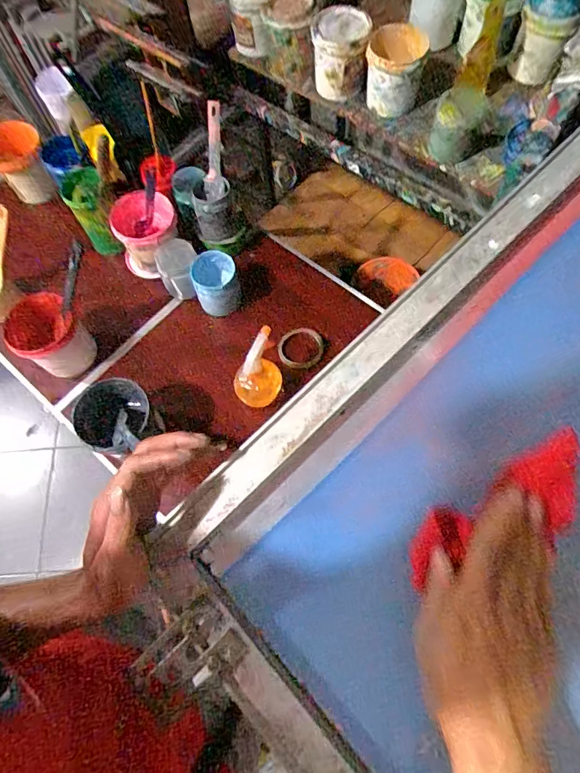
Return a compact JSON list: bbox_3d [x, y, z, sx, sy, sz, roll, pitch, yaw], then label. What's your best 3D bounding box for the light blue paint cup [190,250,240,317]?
[{"bbox_3d":[-0.148,-0.205,0.883,0.091,0.089,0.090,-1,68,3],"label":"light blue paint cup"}]

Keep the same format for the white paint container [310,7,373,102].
[{"bbox_3d":[0.110,-0.725,0.978,0.121,0.132,0.133,1,68,3],"label":"white paint container"}]

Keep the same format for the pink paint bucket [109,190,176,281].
[{"bbox_3d":[-0.302,-0.314,0.920,0.111,0.142,0.110,-1,68,3],"label":"pink paint bucket"}]

